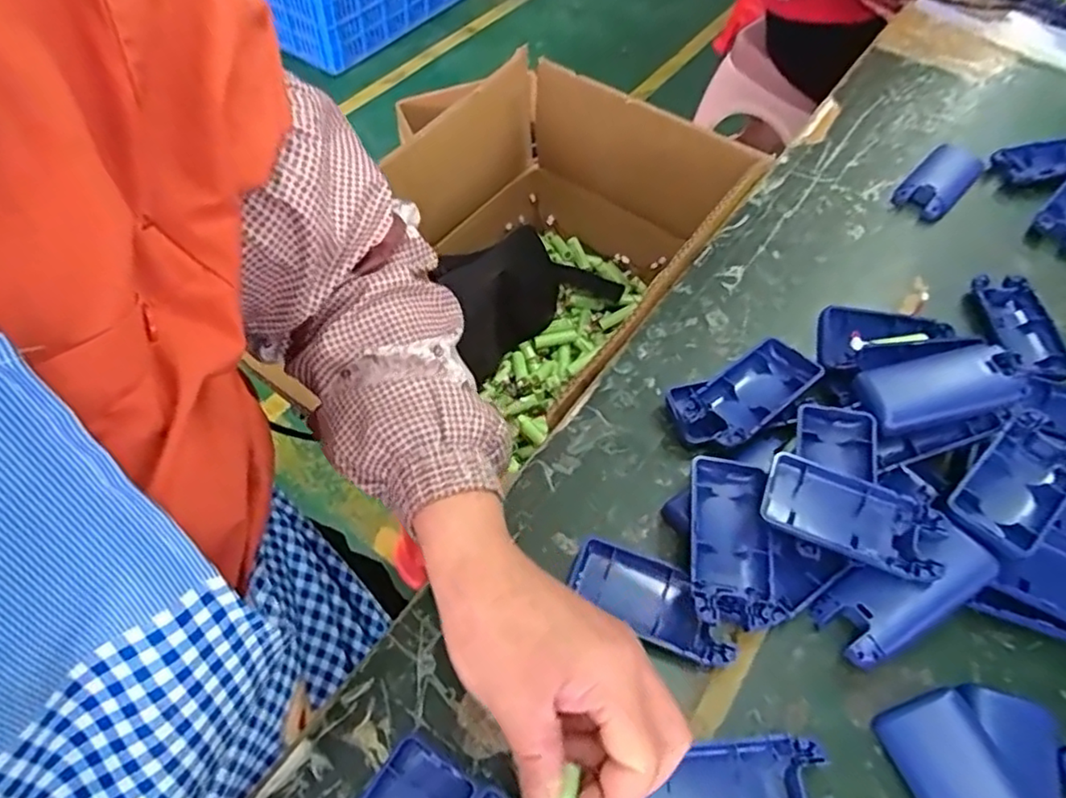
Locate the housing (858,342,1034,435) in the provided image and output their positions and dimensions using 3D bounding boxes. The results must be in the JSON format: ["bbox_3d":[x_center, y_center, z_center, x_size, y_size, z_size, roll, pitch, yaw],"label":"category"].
[{"bbox_3d":[0.243,-0.006,0.384,0.088,0.028,0.040,-13,57,4],"label":"housing"}]

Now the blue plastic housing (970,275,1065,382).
[{"bbox_3d":[0.353,-0.050,0.454,0.035,0.019,0.092,-5,56,-5],"label":"blue plastic housing"}]

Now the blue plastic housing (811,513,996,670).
[{"bbox_3d":[0.196,0.100,0.331,0.089,0.023,0.040,-30,61,-1],"label":"blue plastic housing"}]

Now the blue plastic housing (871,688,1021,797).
[{"bbox_3d":[0.202,0.185,0.290,0.044,0.015,0.089,-30,50,13],"label":"blue plastic housing"}]

